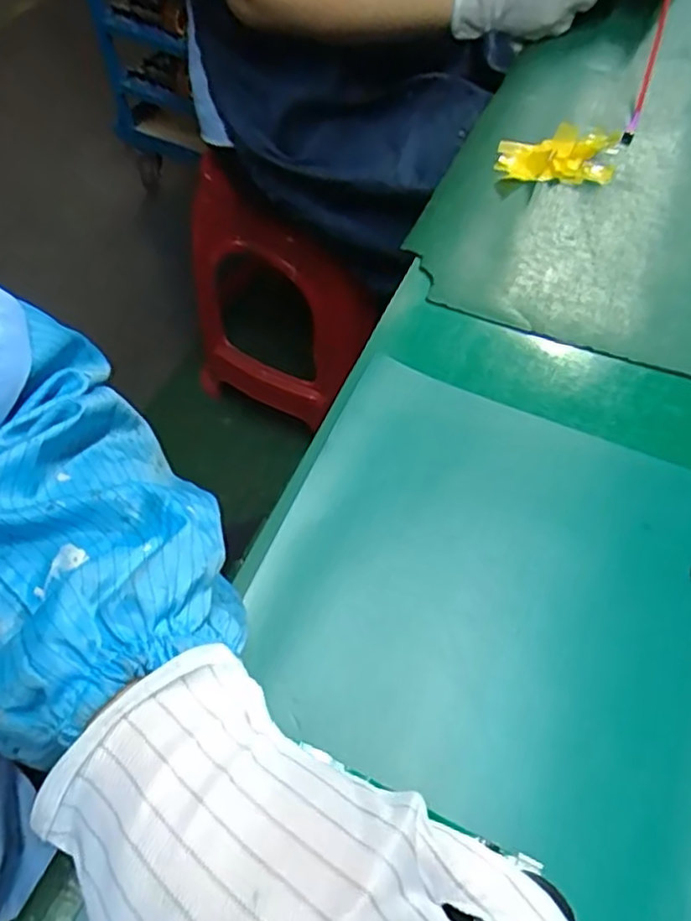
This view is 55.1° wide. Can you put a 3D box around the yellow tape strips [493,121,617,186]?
[{"bbox_3d":[0.161,-0.230,0.496,0.092,0.019,0.039,0,58,-2],"label":"yellow tape strips"}]

